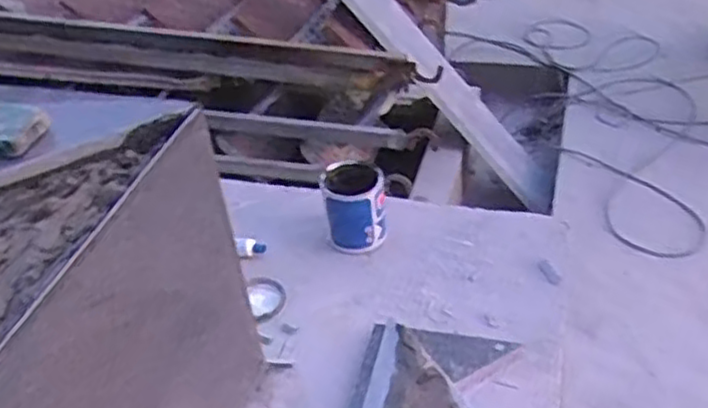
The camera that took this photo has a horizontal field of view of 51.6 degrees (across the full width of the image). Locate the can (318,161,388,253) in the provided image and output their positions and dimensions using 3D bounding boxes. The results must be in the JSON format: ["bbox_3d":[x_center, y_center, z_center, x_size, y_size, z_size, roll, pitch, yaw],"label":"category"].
[{"bbox_3d":[0.001,0.008,1.211,0.095,0.124,0.091,-4,38,3],"label":"can"}]

